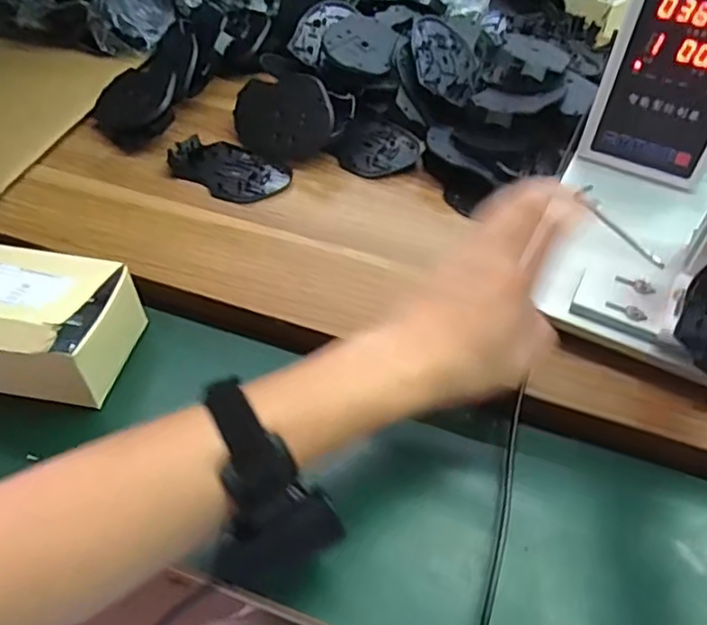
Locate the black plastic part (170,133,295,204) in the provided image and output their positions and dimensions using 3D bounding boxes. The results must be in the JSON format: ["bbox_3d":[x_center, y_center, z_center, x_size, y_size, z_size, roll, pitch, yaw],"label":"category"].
[{"bbox_3d":[-0.117,-0.137,0.583,0.110,0.012,0.070,22,52,16],"label":"black plastic part"}]

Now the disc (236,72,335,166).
[{"bbox_3d":[-0.067,-0.185,0.594,0.108,0.080,0.009,15,14,26],"label":"disc"}]

